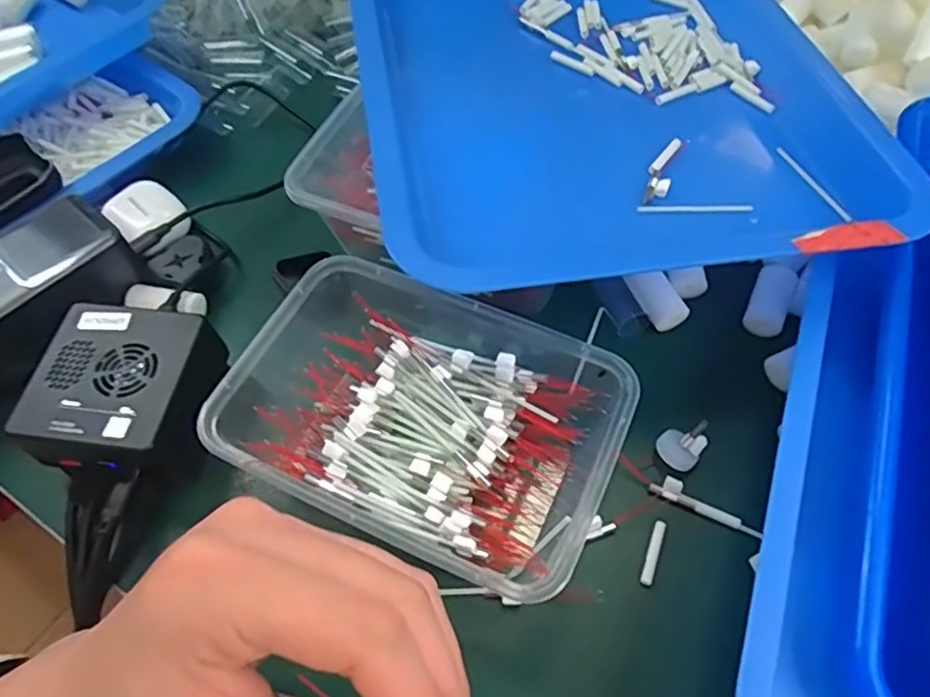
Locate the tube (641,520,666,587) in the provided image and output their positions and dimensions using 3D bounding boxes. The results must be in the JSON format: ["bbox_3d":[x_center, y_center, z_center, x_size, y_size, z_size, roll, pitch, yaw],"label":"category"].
[{"bbox_3d":[0.089,0.095,0.302,0.005,0.004,0.031,18,62,14],"label":"tube"}]

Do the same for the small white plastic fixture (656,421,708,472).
[{"bbox_3d":[0.109,0.047,0.321,0.021,0.023,0.020,-1,58,1],"label":"small white plastic fixture"}]

